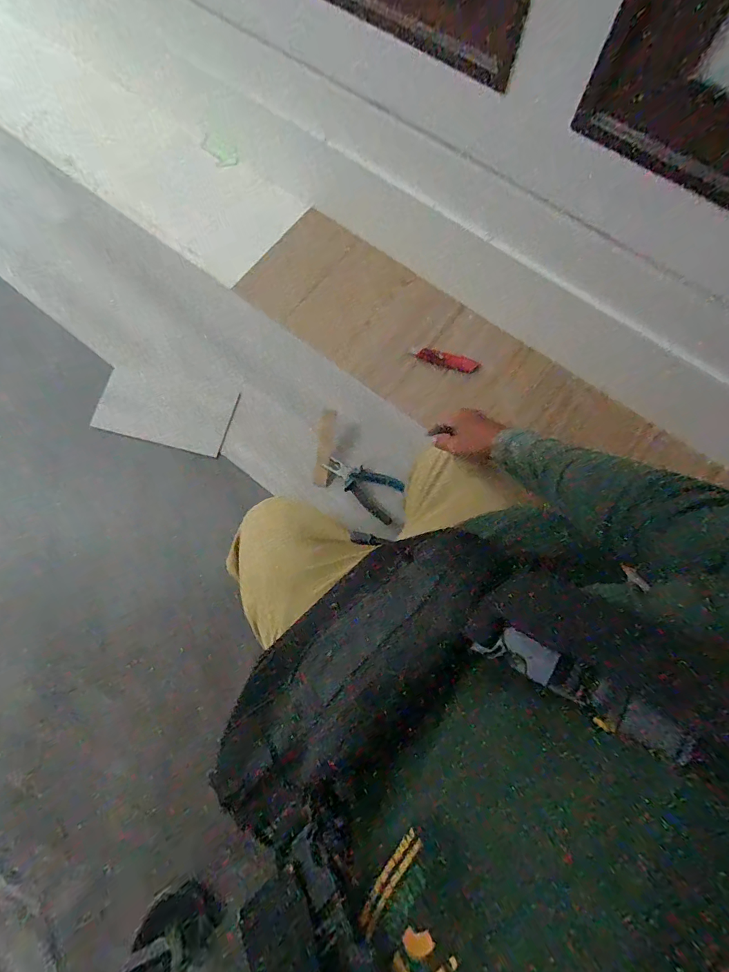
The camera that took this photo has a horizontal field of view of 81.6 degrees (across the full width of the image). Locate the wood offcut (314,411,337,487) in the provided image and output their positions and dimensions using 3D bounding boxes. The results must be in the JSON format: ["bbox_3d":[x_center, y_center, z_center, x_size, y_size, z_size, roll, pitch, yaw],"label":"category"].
[{"bbox_3d":[-0.079,-0.075,0.857,0.033,0.017,0.153,7,95,2],"label":"wood offcut"}]

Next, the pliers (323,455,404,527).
[{"bbox_3d":[0.005,-0.009,0.847,0.169,0.015,0.082,39,81,8],"label":"pliers"}]

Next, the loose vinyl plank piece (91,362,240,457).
[{"bbox_3d":[-0.439,-0.171,0.935,0.298,0.011,0.162,14,72,6],"label":"loose vinyl plank piece"}]

